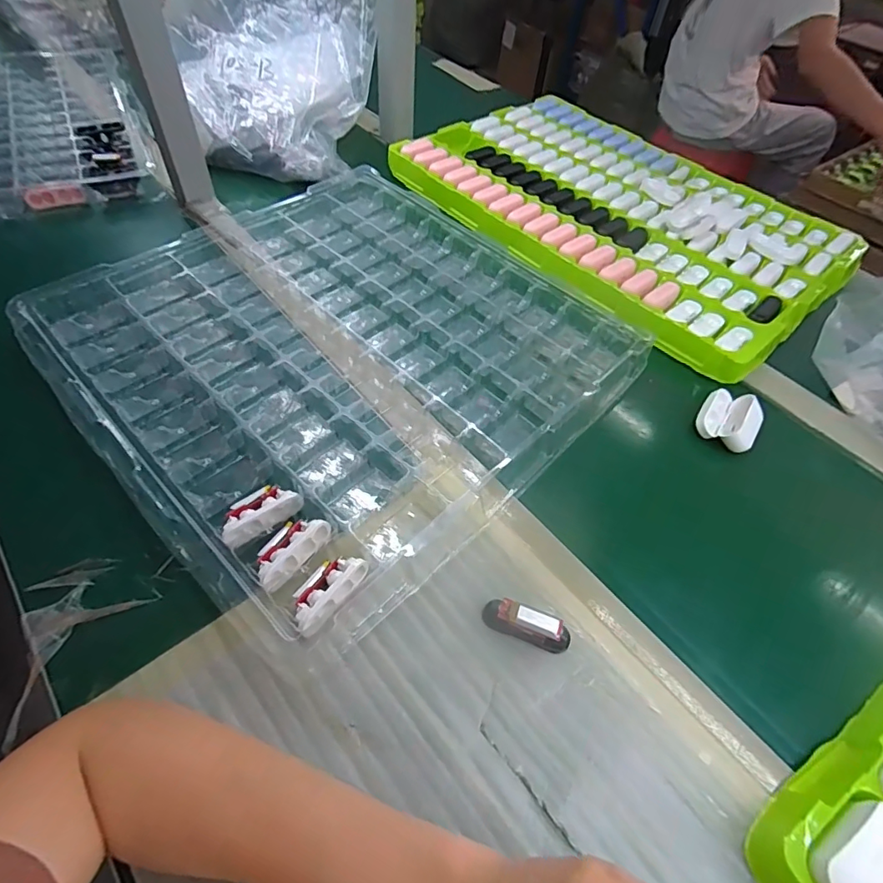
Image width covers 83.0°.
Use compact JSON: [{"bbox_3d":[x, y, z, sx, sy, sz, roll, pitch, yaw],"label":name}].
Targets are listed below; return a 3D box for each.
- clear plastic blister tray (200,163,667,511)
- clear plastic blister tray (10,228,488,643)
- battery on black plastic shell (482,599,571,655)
[{"bbox_3d":[-0.024,-0.171,0.552,0.253,0.026,0.475,-36,65,-27],"label":"clear plastic blister tray"},{"bbox_3d":[-0.183,-0.046,0.451,0.479,0.029,0.229,40,60,22],"label":"clear plastic blister tray"},{"bbox_3d":[0.061,0.129,0.352,0.062,0.027,0.018,20,55,9],"label":"battery on black plastic shell"}]

